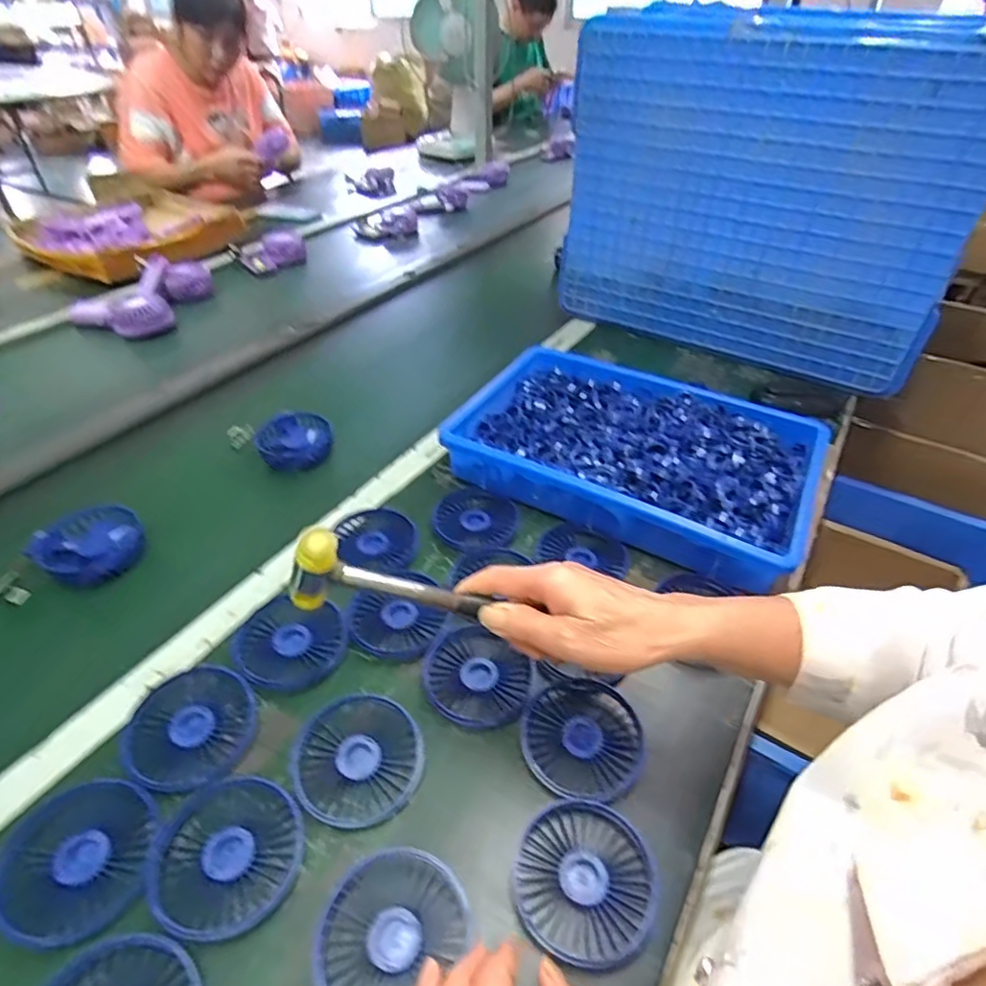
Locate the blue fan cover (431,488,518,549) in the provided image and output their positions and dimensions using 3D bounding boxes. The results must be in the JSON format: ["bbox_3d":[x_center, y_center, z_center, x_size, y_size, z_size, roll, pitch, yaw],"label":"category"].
[{"bbox_3d":[-0.018,0.025,0.604,0.081,0.013,0.090,14,42,16],"label":"blue fan cover"}]

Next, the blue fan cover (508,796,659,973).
[{"bbox_3d":[0.058,0.243,0.368,0.084,0.019,0.089,17,43,18],"label":"blue fan cover"}]

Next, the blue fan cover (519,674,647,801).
[{"bbox_3d":[0.067,0.181,0.437,0.087,0.009,0.091,17,43,19],"label":"blue fan cover"}]

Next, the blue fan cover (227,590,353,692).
[{"bbox_3d":[-0.166,0.125,0.486,0.083,0.021,0.083,20,44,21],"label":"blue fan cover"}]

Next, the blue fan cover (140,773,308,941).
[{"bbox_3d":[-0.169,0.227,0.372,0.091,0.014,0.087,25,46,26],"label":"blue fan cover"}]

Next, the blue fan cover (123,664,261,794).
[{"bbox_3d":[-0.220,0.173,0.430,0.083,0.021,0.086,10,41,11],"label":"blue fan cover"}]

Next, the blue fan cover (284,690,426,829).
[{"bbox_3d":[-0.096,0.186,0.415,0.089,0.015,0.086,5,41,5],"label":"blue fan cover"}]

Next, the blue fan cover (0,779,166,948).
[{"bbox_3d":[-0.260,0.229,0.366,0.083,0.022,0.086,-3,41,-4],"label":"blue fan cover"}]

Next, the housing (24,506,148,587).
[{"bbox_3d":[-0.401,0.053,0.587,0.088,0.034,0.089,23,45,24],"label":"housing"}]

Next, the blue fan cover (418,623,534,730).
[{"bbox_3d":[-0.016,0.146,0.467,0.087,0.010,0.078,27,47,28],"label":"blue fan cover"}]

